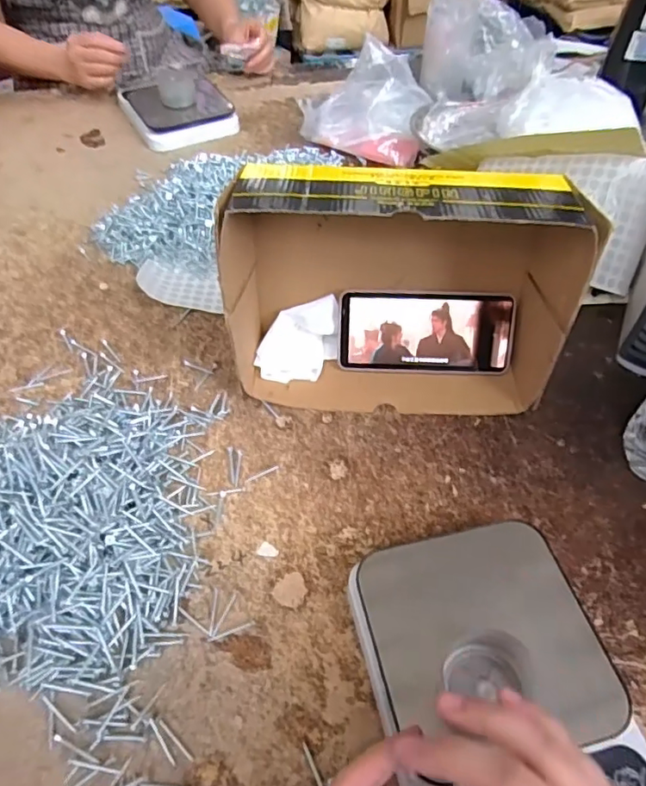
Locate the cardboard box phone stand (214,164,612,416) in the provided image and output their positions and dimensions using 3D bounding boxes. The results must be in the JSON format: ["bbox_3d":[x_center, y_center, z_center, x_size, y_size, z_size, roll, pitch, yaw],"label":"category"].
[{"bbox_3d":[0.062,-0.086,0.474,0.275,0.186,0.110,2,50,3],"label":"cardboard box phone stand"}]

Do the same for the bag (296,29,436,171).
[{"bbox_3d":[0.058,-0.427,0.801,0.194,0.107,0.127,15,52,13],"label":"bag"}]

